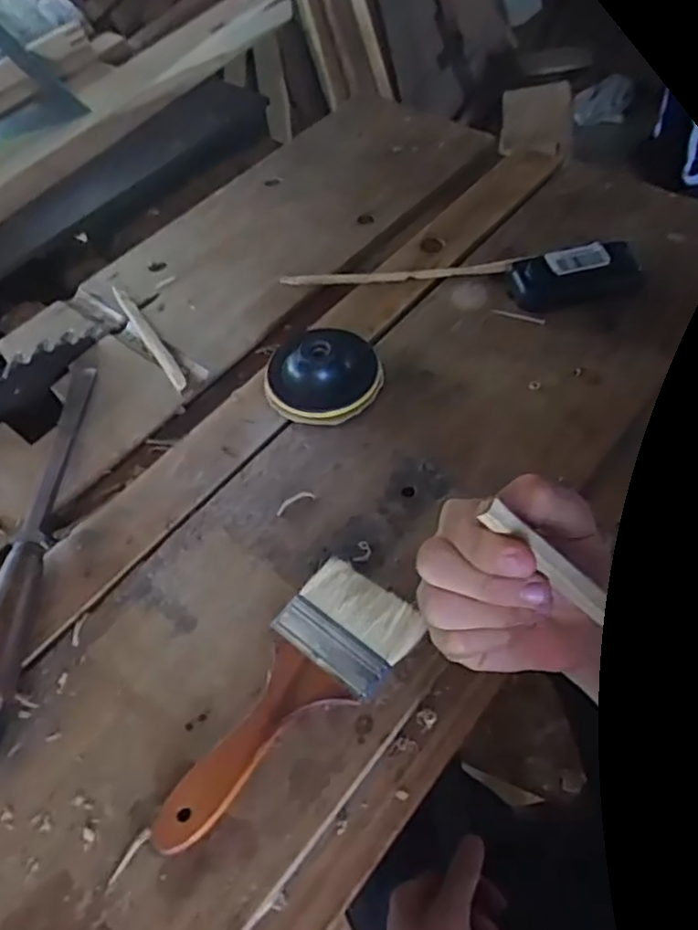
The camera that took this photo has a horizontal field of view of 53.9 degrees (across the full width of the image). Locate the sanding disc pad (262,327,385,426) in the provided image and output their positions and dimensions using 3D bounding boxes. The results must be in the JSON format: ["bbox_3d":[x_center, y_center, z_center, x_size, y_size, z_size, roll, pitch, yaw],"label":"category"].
[{"bbox_3d":[-0.021,-0.081,0.541,0.090,0.032,0.094,-3,55,3],"label":"sanding disc pad"}]

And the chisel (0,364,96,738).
[{"bbox_3d":[-0.224,0.038,0.479,0.050,0.038,0.306,-3,55,3],"label":"chisel"}]

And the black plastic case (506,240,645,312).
[{"bbox_3d":[0.190,-0.159,0.575,0.103,0.028,0.048,-4,54,2],"label":"black plastic case"}]

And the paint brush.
[{"bbox_3d":[-0.038,0.138,0.399,0.074,0.011,0.183,32,63,24],"label":"paint brush"}]

